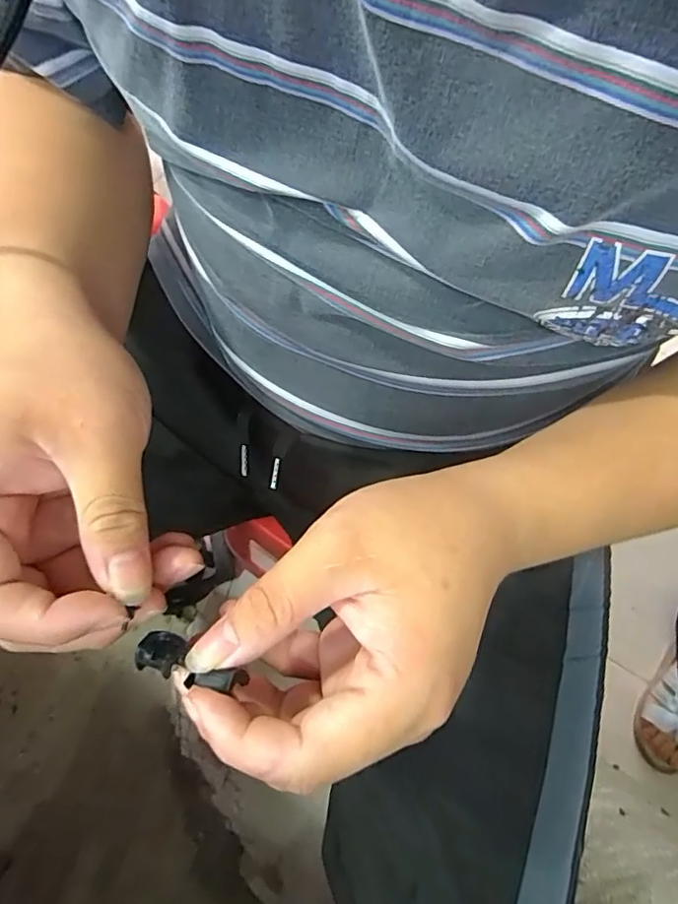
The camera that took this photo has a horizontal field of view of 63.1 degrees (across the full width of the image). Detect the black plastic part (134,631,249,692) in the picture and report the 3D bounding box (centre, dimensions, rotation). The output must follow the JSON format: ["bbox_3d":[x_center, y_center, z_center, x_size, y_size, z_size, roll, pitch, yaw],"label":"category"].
[{"bbox_3d":[-0.051,0.074,0.190,0.042,0.006,0.014,11,69,24],"label":"black plastic part"}]

